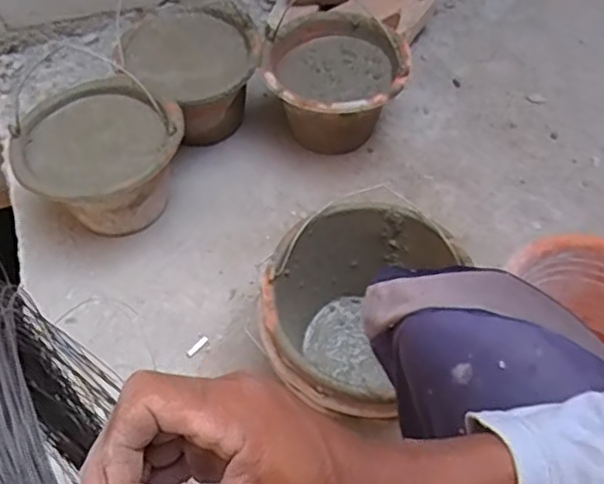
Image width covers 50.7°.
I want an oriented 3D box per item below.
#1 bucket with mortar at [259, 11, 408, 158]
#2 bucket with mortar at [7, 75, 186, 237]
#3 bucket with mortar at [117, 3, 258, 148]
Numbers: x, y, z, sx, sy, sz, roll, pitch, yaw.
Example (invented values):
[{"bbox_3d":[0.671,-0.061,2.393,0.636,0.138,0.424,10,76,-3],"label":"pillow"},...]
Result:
[{"bbox_3d":[0.055,-0.267,1.127,0.238,0.175,0.248,1,52,-2],"label":"bucket with mortar"},{"bbox_3d":[-0.315,-0.130,1.017,0.237,0.168,0.233,1,52,-2],"label":"bucket with mortar"},{"bbox_3d":[-0.190,-0.297,1.135,0.224,0.152,0.234,1,52,-2],"label":"bucket with mortar"}]

